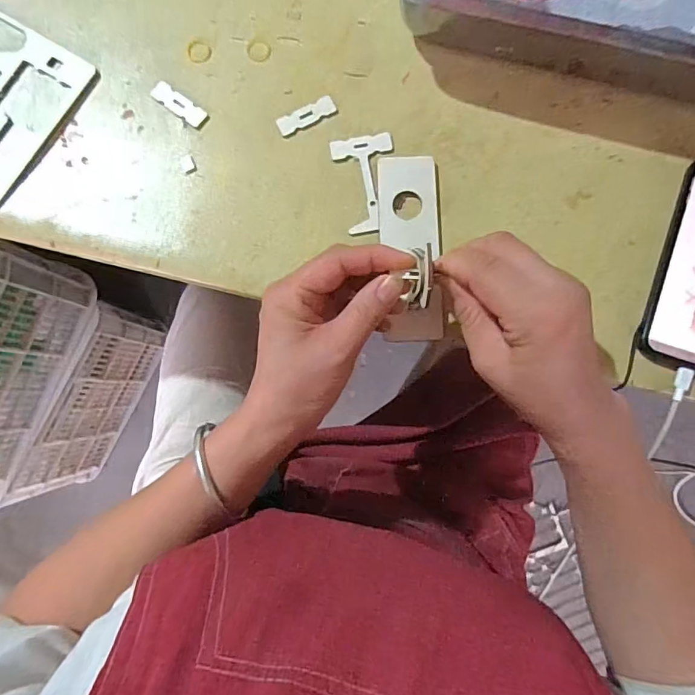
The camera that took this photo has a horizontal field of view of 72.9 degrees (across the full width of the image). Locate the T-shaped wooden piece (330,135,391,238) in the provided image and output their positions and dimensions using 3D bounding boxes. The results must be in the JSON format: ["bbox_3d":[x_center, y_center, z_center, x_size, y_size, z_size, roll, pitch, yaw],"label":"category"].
[{"bbox_3d":[0.016,-0.131,0.375,0.048,0.005,0.079,-8,84,1],"label":"T-shaped wooden piece"}]

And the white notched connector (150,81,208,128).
[{"bbox_3d":[-0.137,-0.198,0.382,0.051,0.004,0.016,37,86,5],"label":"white notched connector"}]

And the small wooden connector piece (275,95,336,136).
[{"bbox_3d":[-0.033,-0.188,0.381,0.049,0.004,0.015,-28,84,-2],"label":"small wooden connector piece"}]

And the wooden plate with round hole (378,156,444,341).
[{"bbox_3d":[0.050,-0.078,0.365,0.047,0.008,0.146,-3,83,1],"label":"wooden plate with round hole"}]

